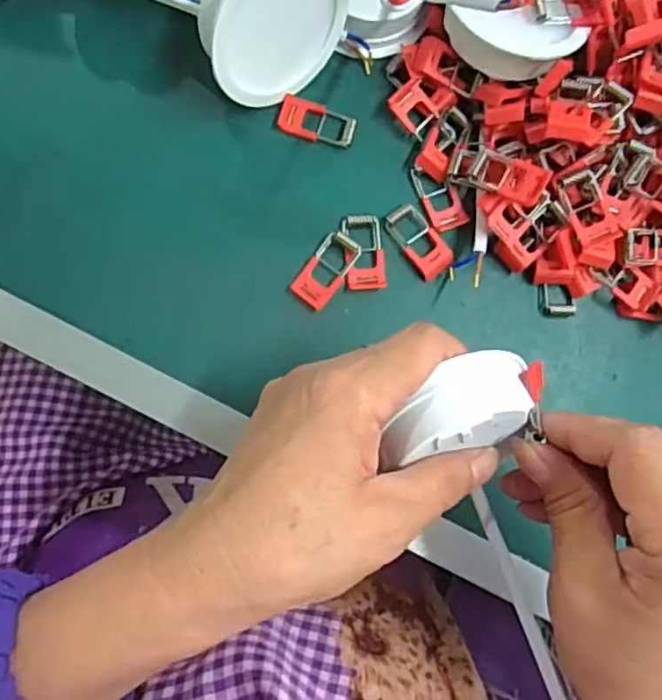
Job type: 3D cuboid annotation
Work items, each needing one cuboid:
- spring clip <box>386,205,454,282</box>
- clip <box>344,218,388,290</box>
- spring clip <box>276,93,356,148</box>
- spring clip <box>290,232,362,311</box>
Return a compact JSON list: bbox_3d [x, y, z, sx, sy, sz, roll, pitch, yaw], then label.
[{"bbox_3d":[0.042,-0.053,0.317,0.019,0.004,0.037,-38,90,-10],"label":"spring clip"},{"bbox_3d":[0.016,-0.047,0.312,0.018,0.004,0.036,-4,85,-8],"label":"clip"},{"bbox_3d":[-0.006,-0.111,0.319,0.037,0.005,0.018,12,83,-6],"label":"spring clip"},{"bbox_3d":[-0.002,-0.038,0.308,0.018,0.006,0.037,35,81,-3],"label":"spring clip"}]

